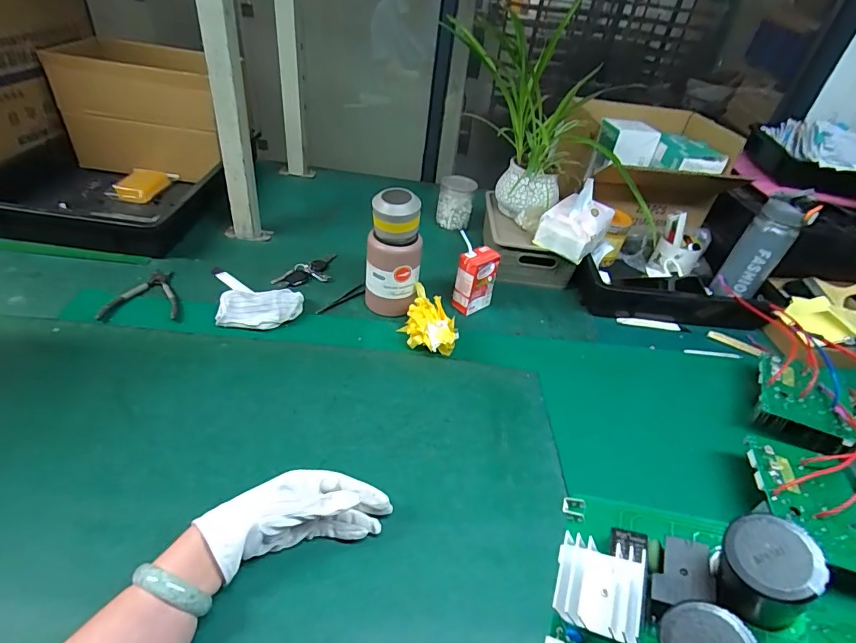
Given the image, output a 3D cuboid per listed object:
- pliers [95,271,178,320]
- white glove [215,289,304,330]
[{"bbox_3d":[-0.461,-0.039,0.720,0.106,0.012,0.136,-13,43,-24],"label":"pliers"},{"bbox_3d":[-0.265,-0.021,0.725,0.122,0.032,0.076,-1,39,-11],"label":"white glove"}]

